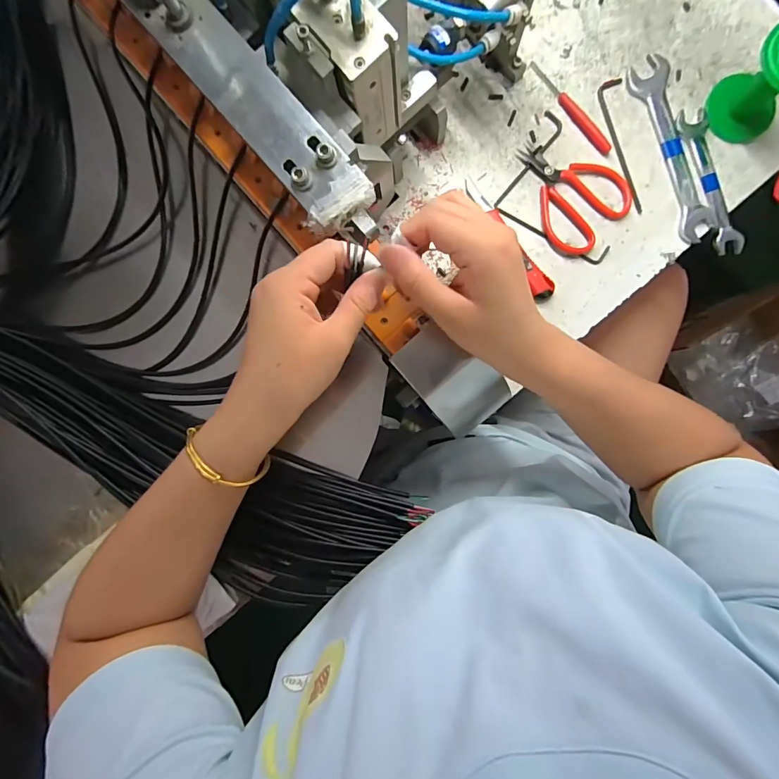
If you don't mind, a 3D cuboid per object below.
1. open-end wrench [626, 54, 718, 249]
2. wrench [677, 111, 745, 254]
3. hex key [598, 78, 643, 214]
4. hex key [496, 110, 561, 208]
[{"bbox_3d":[0.297,-0.252,0.421,0.041,0.004,0.193,-18,91,3],"label":"open-end wrench"},{"bbox_3d":[0.336,-0.217,0.418,0.032,0.007,0.154,-16,91,3],"label":"wrench"},{"bbox_3d":[0.245,-0.256,0.422,0.023,0.004,0.142,-11,91,3],"label":"hex key"},{"bbox_3d":[0.152,-0.244,0.429,0.023,0.005,0.113,29,93,2],"label":"hex key"}]

